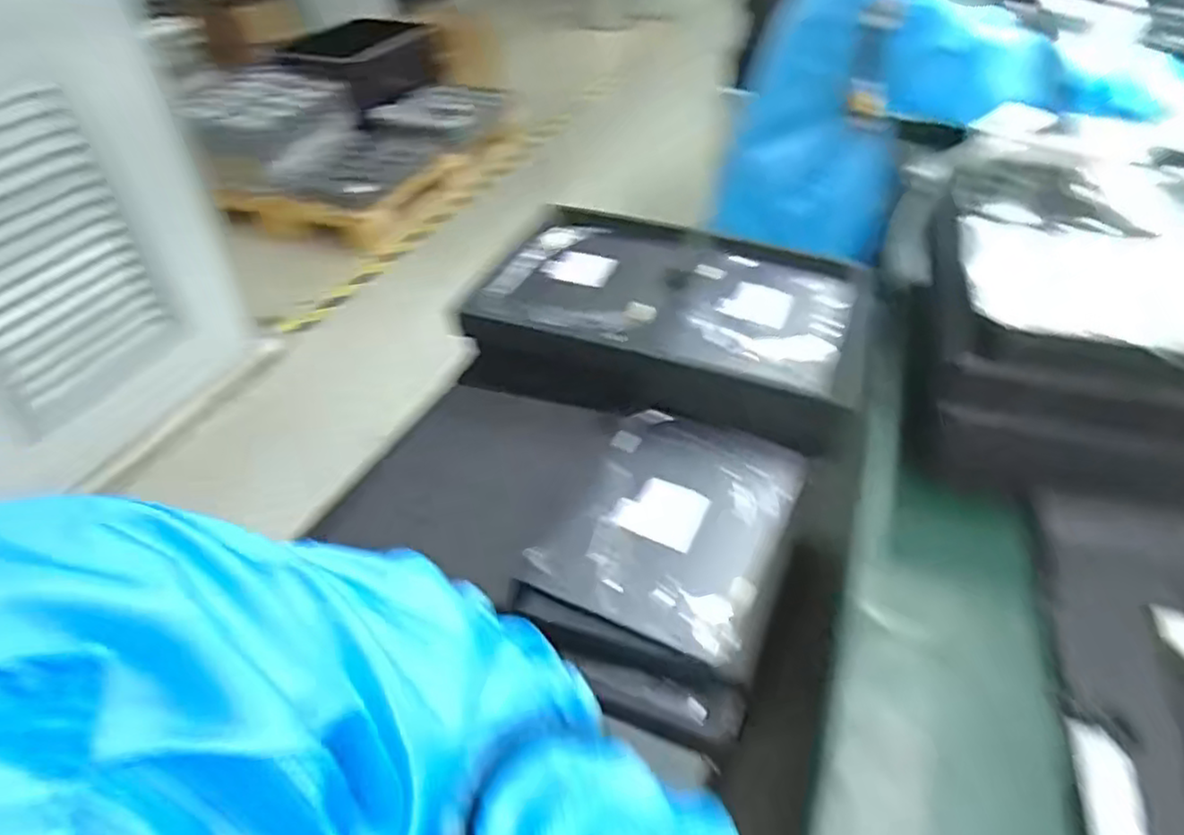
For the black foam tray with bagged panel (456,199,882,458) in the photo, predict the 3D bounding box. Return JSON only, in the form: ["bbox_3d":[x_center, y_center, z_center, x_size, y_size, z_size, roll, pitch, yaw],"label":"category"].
[{"bbox_3d":[0.099,-0.135,0.854,0.435,0.065,0.315,11,44,14],"label":"black foam tray with bagged panel"}]

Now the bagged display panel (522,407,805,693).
[{"bbox_3d":[0.081,0.085,0.654,0.194,0.016,0.253,18,46,20],"label":"bagged display panel"}]

